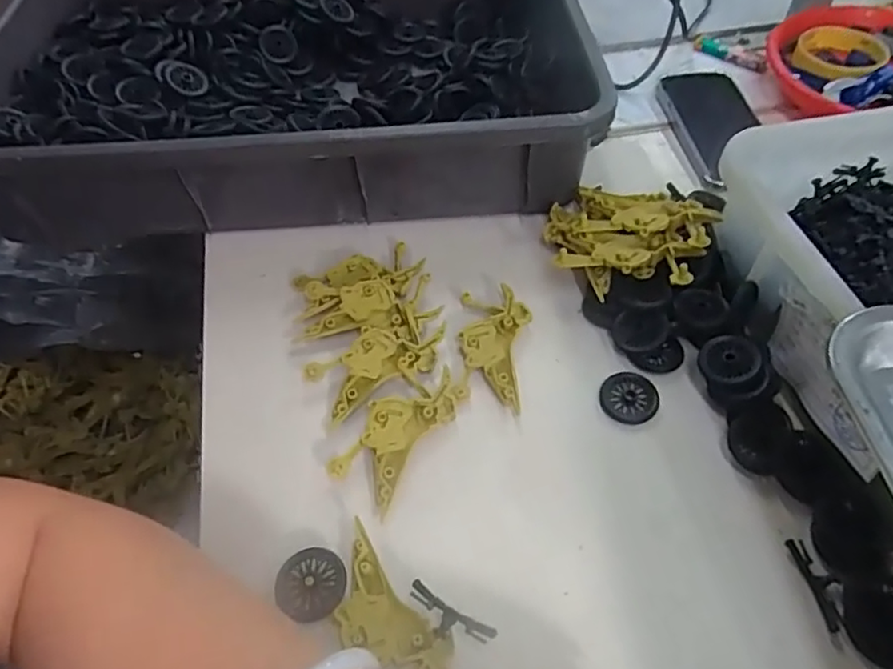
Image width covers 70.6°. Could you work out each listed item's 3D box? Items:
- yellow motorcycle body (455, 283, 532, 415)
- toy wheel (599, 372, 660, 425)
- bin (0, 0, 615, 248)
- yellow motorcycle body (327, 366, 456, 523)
[{"bbox_3d":[0.033,0.009,0.443,0.048,0.013,0.096,1,52,5],"label":"yellow motorcycle body"},{"bbox_3d":[0.123,0.043,0.424,0.037,0.009,0.036,-2,52,2],"label":"toy wheel"},{"bbox_3d":[-0.144,-0.243,0.590,0.518,0.108,0.358,-5,52,0],"label":"bin"},{"bbox_3d":[-0.029,0.059,0.402,0.045,0.015,0.097,26,59,22],"label":"yellow motorcycle body"}]

